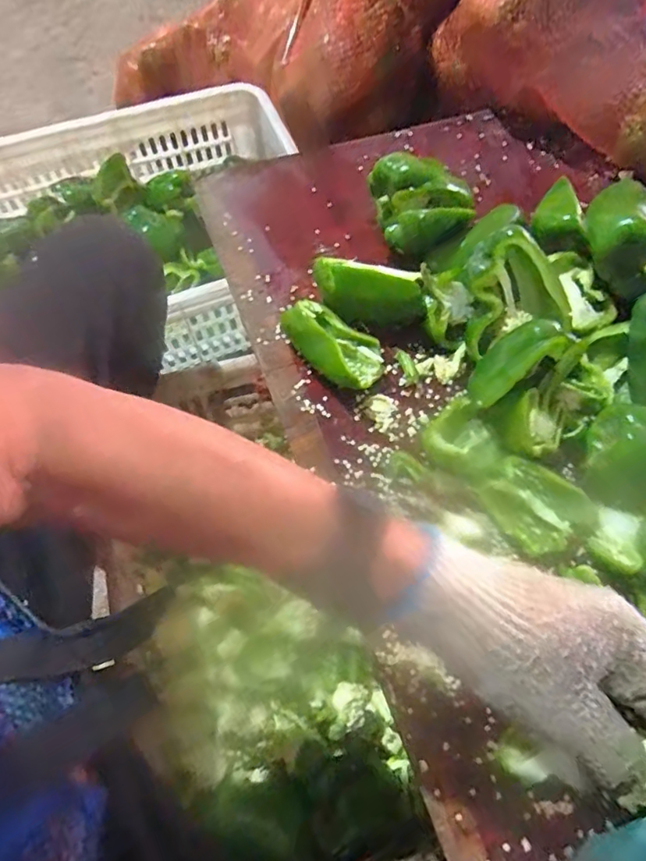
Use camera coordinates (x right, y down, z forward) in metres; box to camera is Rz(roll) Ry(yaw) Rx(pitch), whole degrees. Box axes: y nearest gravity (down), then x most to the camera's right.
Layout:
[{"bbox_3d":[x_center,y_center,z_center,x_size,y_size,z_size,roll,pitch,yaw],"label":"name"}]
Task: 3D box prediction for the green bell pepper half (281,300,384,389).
[{"bbox_3d":[0.010,-0.082,0.479,0.101,0.050,0.070,41,72,16],"label":"green bell pepper half"}]

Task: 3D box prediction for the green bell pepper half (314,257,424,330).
[{"bbox_3d":[0.044,-0.131,0.483,0.106,0.043,0.046,14,67,5],"label":"green bell pepper half"}]

